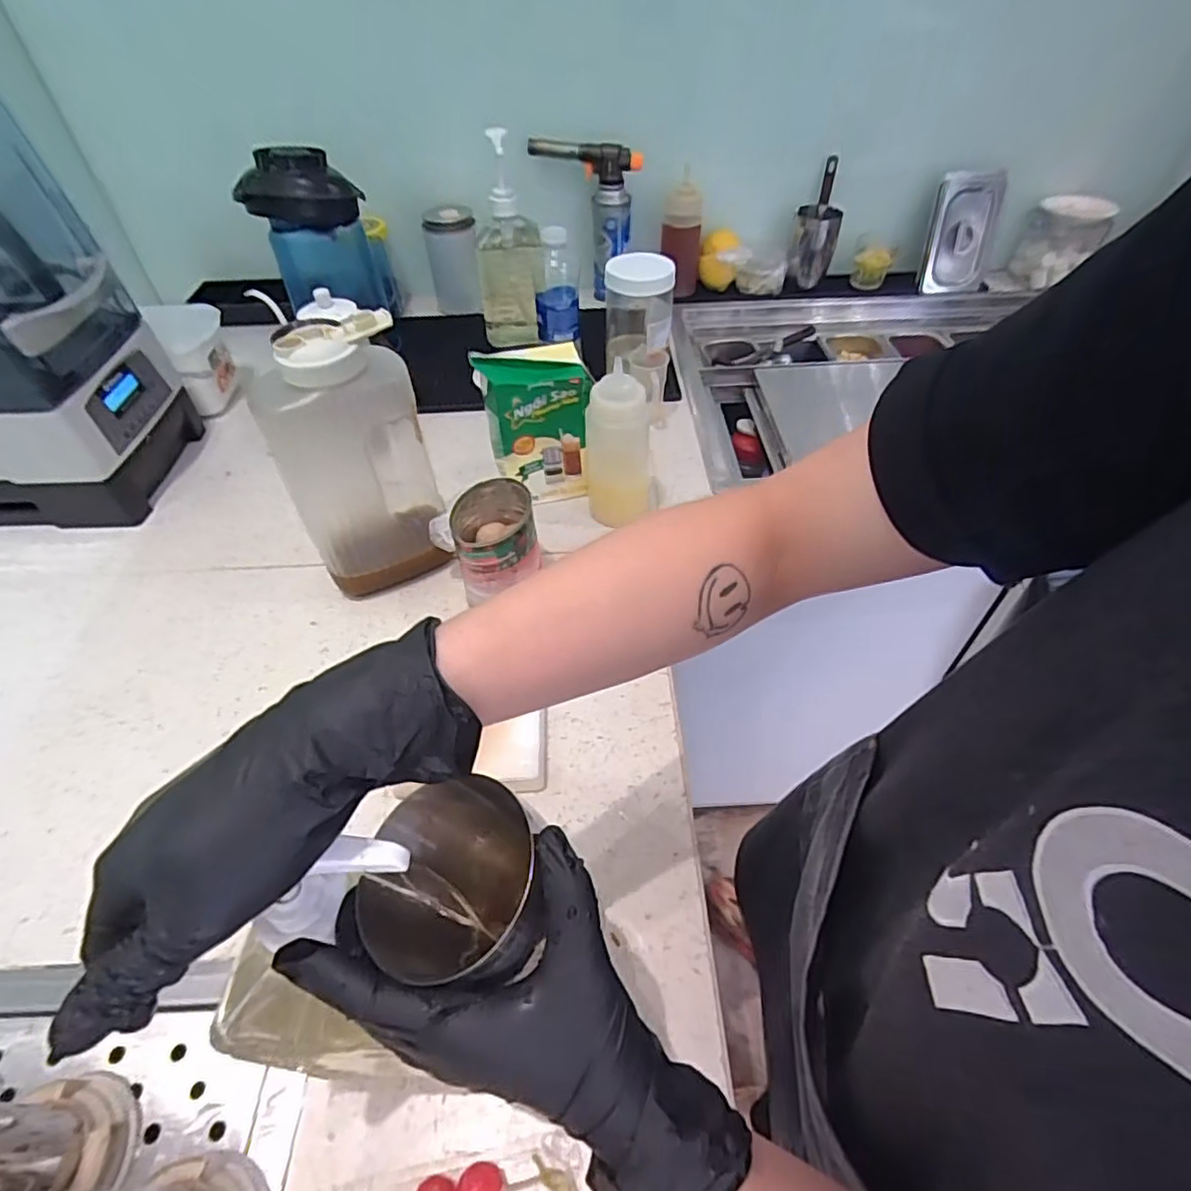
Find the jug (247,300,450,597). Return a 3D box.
[{"bbox_3d":[-0.223,-0.123,0.603,0.127,0.258,0.094,-12,50,-9],"label":"jug"}]

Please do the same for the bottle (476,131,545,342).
[{"bbox_3d":[-0.130,-0.512,0.926,0.100,0.267,0.086,-8,49,-7],"label":"bottle"}]

